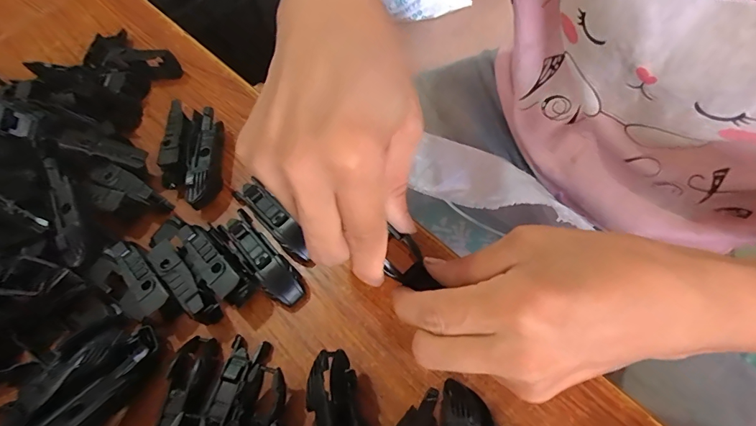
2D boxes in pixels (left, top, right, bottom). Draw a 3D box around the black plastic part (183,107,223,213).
[{"bbox_3d":[-0.114,-0.035,0.282,0.020,0.020,0.072,-13,62,4],"label":"black plastic part"}]

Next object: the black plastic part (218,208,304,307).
[{"bbox_3d":[-0.070,0.024,0.249,0.019,0.012,0.071,-42,64,-12],"label":"black plastic part"}]

